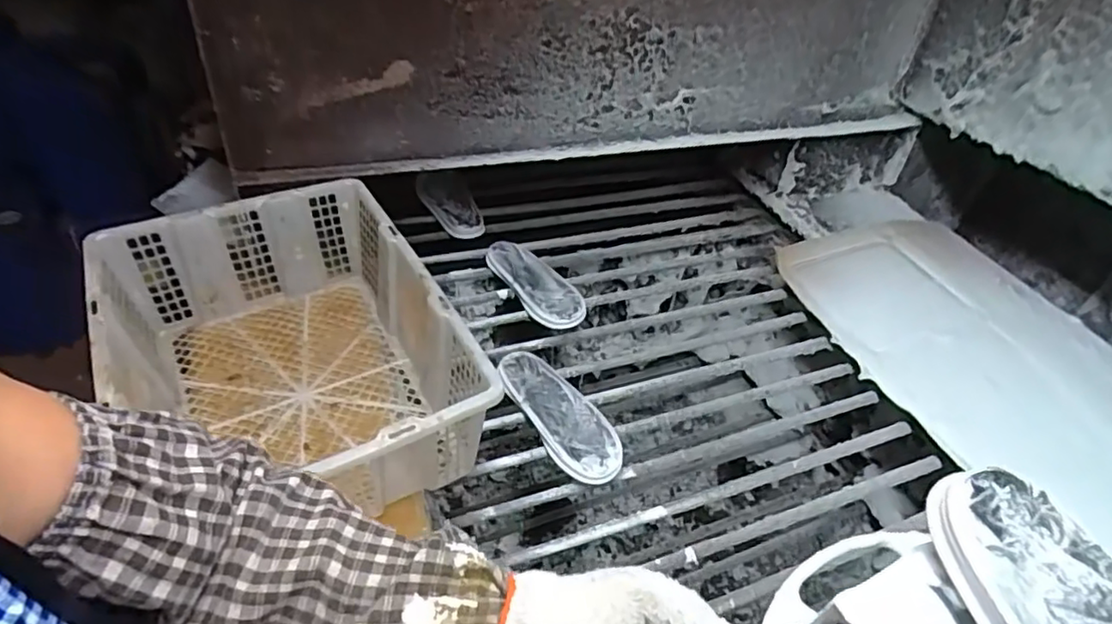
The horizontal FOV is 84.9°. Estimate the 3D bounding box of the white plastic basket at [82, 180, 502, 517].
[{"bbox_3d":[-0.325,0.050,0.746,0.340,0.172,0.476,-19,48,-27],"label":"white plastic basket"}]

